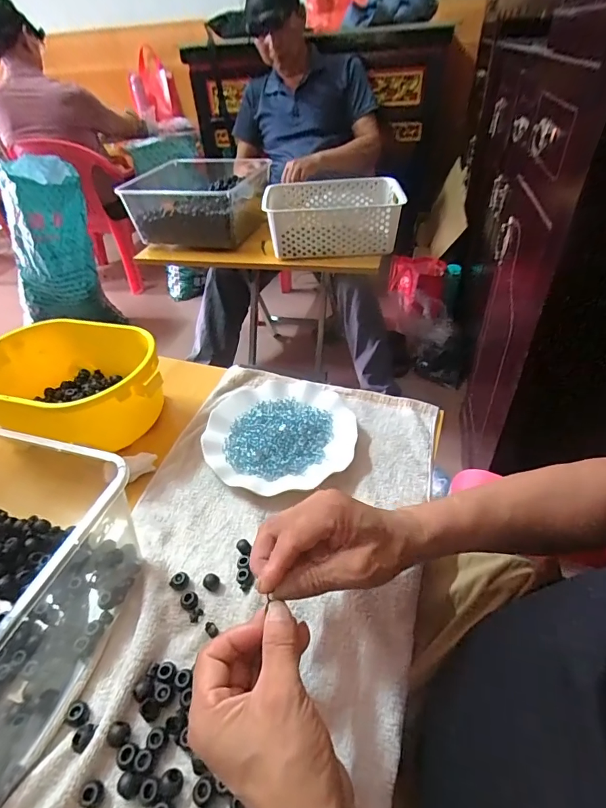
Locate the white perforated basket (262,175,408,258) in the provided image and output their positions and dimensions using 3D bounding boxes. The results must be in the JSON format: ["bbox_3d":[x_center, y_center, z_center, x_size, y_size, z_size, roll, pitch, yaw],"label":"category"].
[{"bbox_3d":[0.069,-0.441,0.998,0.305,0.106,0.223,0,41,6],"label":"white perforated basket"}]

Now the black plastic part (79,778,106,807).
[{"bbox_3d":[-0.143,0.264,0.288,0.015,0.008,0.014,-3,41,2],"label":"black plastic part"}]

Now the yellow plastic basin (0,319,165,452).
[{"bbox_3d":[-0.296,-0.025,0.544,0.245,0.083,0.167,15,45,21],"label":"yellow plastic basin"}]

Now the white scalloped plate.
[{"bbox_3d":[-0.027,0.032,0.526,0.181,0.023,0.175,-3,41,2],"label":"white scalloped plate"}]

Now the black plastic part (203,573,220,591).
[{"bbox_3d":[-0.086,0.166,0.397,0.014,0.012,0.013,-3,41,2],"label":"black plastic part"}]

